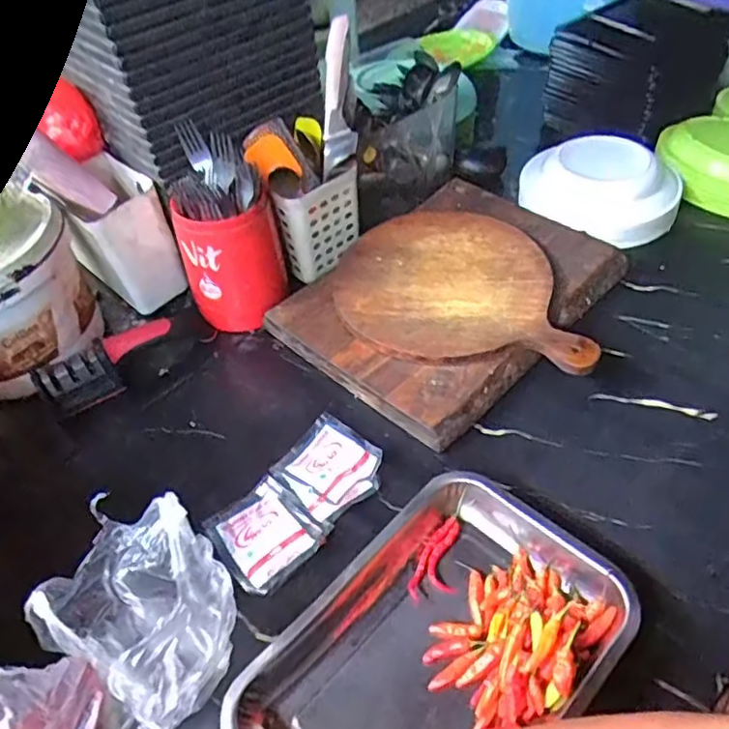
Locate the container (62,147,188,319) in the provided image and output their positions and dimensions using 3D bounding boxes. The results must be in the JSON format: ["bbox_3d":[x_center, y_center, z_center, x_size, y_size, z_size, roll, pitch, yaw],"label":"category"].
[{"bbox_3d":[-0.318,-0.170,0.825,0.099,0.142,0.160,-36,53,-23],"label":"container"}]

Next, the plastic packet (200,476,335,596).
[{"bbox_3d":[-0.094,0.162,0.602,0.088,0.019,0.096,-38,54,-25],"label":"plastic packet"}]

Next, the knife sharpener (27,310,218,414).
[{"bbox_3d":[-0.284,-0.012,0.762,0.202,0.059,0.052,-36,53,-24],"label":"knife sharpener"}]

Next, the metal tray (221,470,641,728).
[{"bbox_3d":[0.054,0.229,0.503,0.210,0.044,0.298,33,59,32],"label":"metal tray"}]

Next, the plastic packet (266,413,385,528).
[{"bbox_3d":[-0.036,0.104,0.644,0.098,0.020,0.094,32,58,31],"label":"plastic packet"}]

